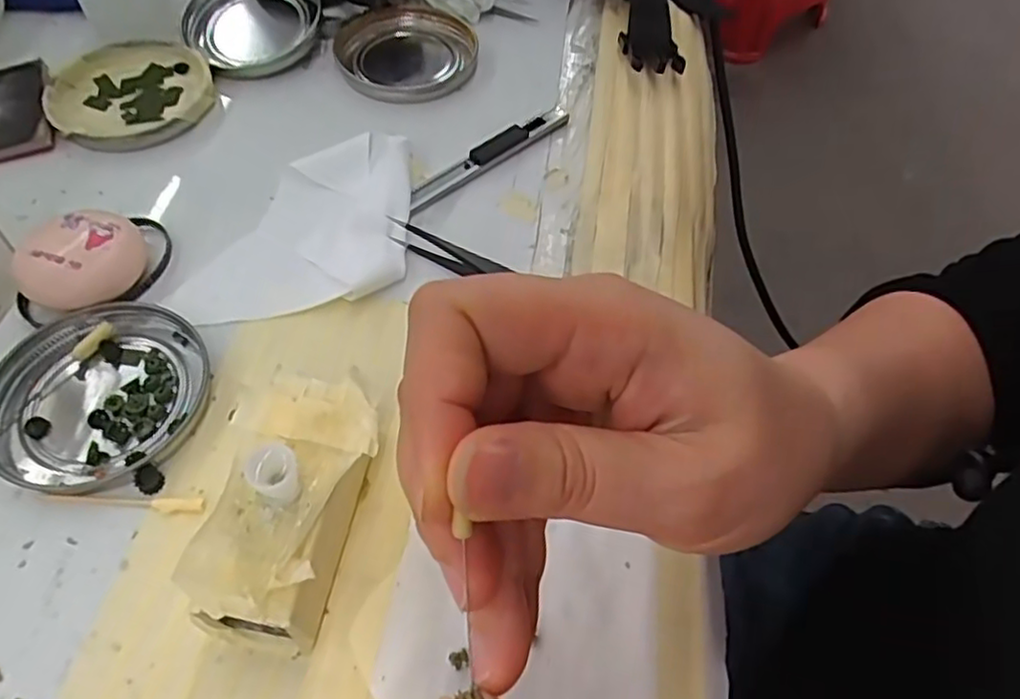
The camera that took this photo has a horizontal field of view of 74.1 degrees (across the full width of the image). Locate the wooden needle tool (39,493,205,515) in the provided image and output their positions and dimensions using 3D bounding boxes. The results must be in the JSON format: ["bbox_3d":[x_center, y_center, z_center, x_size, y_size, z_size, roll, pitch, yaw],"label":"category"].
[{"bbox_3d":[-0.136,0.054,0.236,0.056,0.004,0.006,1,56,-1],"label":"wooden needle tool"}]

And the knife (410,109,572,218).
[{"bbox_3d":[-0.009,-0.099,0.338,0.105,0.006,0.016,-36,65,-23],"label":"knife"}]

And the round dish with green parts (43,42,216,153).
[{"bbox_3d":[-0.199,-0.133,0.354,0.081,0.011,0.077,-18,59,-14],"label":"round dish with green parts"}]

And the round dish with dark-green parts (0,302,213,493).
[{"bbox_3d":[-0.158,0.017,0.257,0.077,0.009,0.074,1,56,-2],"label":"round dish with dark-green parts"}]

